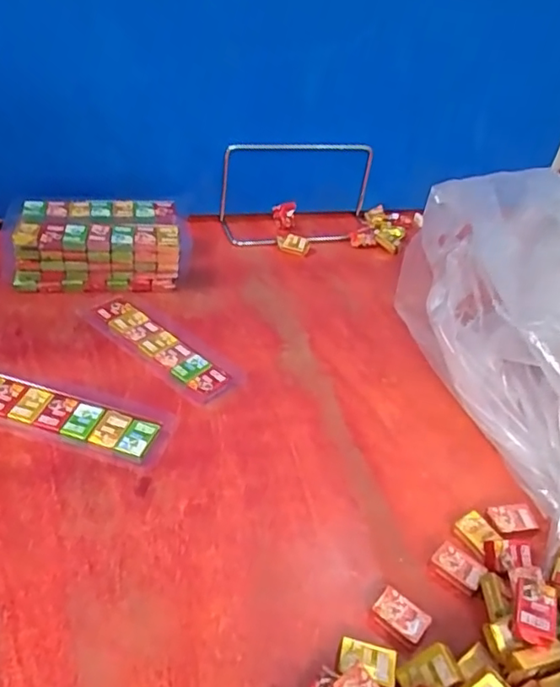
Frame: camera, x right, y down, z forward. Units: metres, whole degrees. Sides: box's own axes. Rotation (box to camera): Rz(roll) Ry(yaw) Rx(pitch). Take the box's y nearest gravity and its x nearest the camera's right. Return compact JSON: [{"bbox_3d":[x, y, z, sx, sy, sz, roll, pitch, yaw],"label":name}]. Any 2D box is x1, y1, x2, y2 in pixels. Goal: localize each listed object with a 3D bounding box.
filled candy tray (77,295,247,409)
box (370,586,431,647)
[{"bbox_3d":[-0.088,-0.001,0.414,0.138,0.011,0.042,30,44,26],"label":"filled candy tray"},{"bbox_3d":[0.057,0.132,0.278,0.025,0.011,0.018,33,45,28],"label":"box"}]

